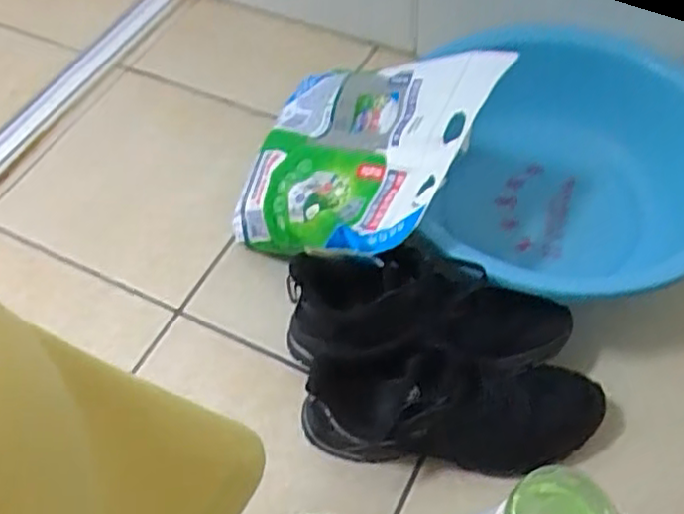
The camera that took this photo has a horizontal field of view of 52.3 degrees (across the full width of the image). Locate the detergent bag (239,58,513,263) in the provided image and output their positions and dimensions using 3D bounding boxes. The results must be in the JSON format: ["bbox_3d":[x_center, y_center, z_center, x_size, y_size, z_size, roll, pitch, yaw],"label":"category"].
[{"bbox_3d":[0.011,-0.109,0.729,0.294,0.060,0.239,6,64,41],"label":"detergent bag"}]

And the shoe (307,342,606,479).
[{"bbox_3d":[0.099,0.136,0.631,0.266,0.094,0.088,3,55,5],"label":"shoe"}]

